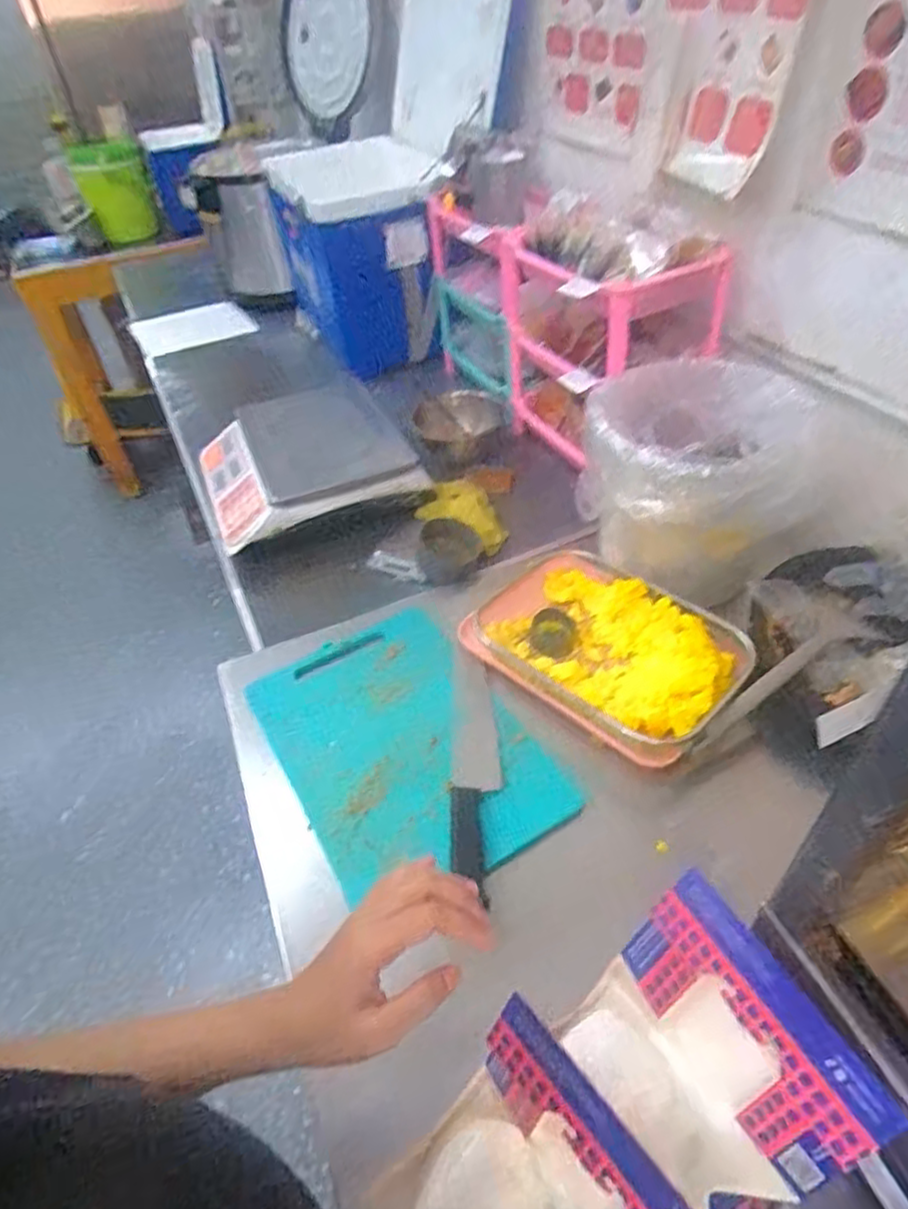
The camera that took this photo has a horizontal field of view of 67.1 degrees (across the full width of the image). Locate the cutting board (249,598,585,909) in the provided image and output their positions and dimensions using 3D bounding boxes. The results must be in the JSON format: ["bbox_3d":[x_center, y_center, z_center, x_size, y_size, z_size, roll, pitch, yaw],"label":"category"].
[{"bbox_3d":[-0.061,0.151,0.767,0.251,0.009,0.352,-26,47,-20],"label":"cutting board"}]

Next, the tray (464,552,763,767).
[{"bbox_3d":[0.181,0.044,0.816,0.307,0.055,0.214,27,53,30],"label":"tray"}]

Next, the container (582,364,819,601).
[{"bbox_3d":[0.285,-0.147,0.861,0.245,0.215,0.235,8,45,15],"label":"container"}]

